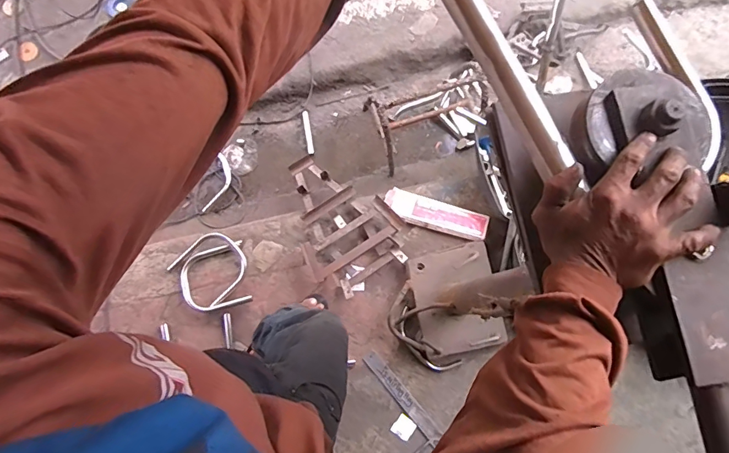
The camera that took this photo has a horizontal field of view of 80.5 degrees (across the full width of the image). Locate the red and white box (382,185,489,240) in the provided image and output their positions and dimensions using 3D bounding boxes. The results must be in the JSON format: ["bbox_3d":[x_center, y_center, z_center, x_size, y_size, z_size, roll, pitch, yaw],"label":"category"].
[{"bbox_3d":[0.226,-0.040,1.356,0.325,0.034,0.094,18,80,3],"label":"red and white box"}]

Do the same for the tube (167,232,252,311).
[{"bbox_3d":[-0.490,0.140,1.355,0.240,0.030,0.244,-8,79,-1],"label":"tube"}]

